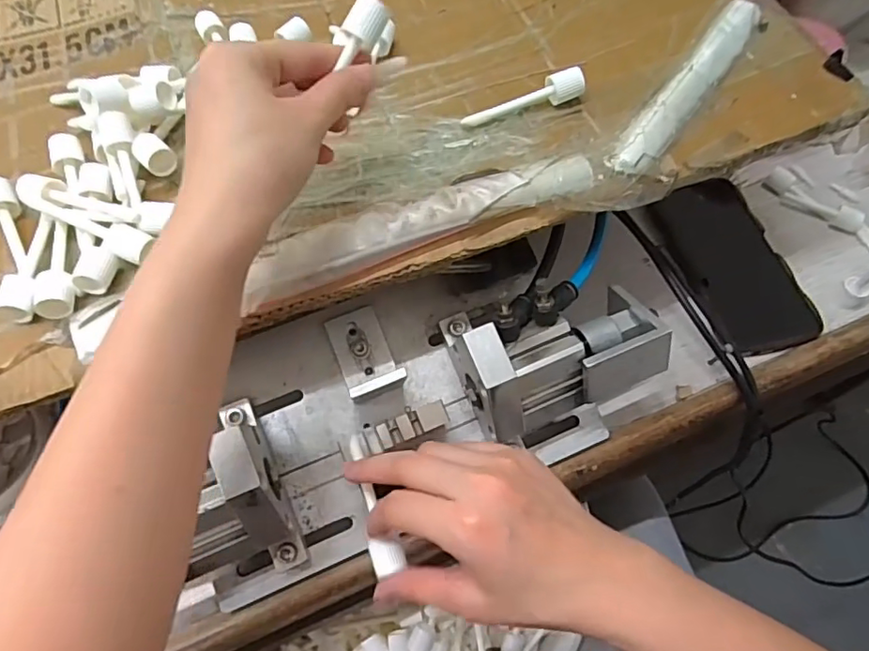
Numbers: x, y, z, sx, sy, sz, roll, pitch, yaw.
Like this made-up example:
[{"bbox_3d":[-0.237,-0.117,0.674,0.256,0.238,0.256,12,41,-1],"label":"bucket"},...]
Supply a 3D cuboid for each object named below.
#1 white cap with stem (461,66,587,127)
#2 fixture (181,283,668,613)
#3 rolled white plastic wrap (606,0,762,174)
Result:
[{"bbox_3d":[0.057,-0.147,0.368,0.078,0.021,0.016,-11,64,-4],"label":"white cap with stem"},{"bbox_3d":[-0.009,0.043,0.380,0.329,0.106,0.146,-22,64,-10],"label":"fixture"},{"bbox_3d":[0.163,-0.155,0.367,0.026,0.017,0.173,34,69,17],"label":"rolled white plastic wrap"}]

